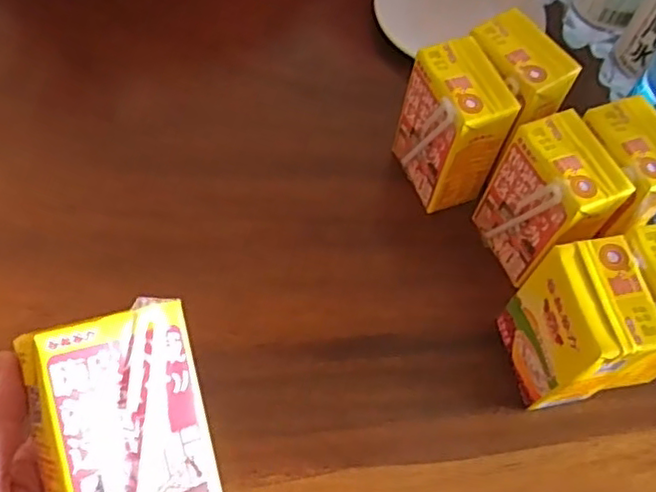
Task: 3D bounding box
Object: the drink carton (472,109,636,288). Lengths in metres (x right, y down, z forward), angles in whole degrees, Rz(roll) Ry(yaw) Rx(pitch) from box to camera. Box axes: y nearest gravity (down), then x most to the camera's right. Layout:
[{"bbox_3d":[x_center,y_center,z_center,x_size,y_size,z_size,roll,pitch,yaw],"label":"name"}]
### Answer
[{"bbox_3d":[0.137,-0.025,0.402,0.050,0.099,0.067,-20,63,-14],"label":"drink carton"}]

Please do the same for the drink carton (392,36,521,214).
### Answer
[{"bbox_3d":[0.084,-0.076,0.427,0.044,0.098,0.069,-19,63,-13],"label":"drink carton"}]

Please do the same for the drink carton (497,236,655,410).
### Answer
[{"bbox_3d":[0.142,0.050,0.368,0.043,0.108,0.064,-8,61,-7],"label":"drink carton"}]

